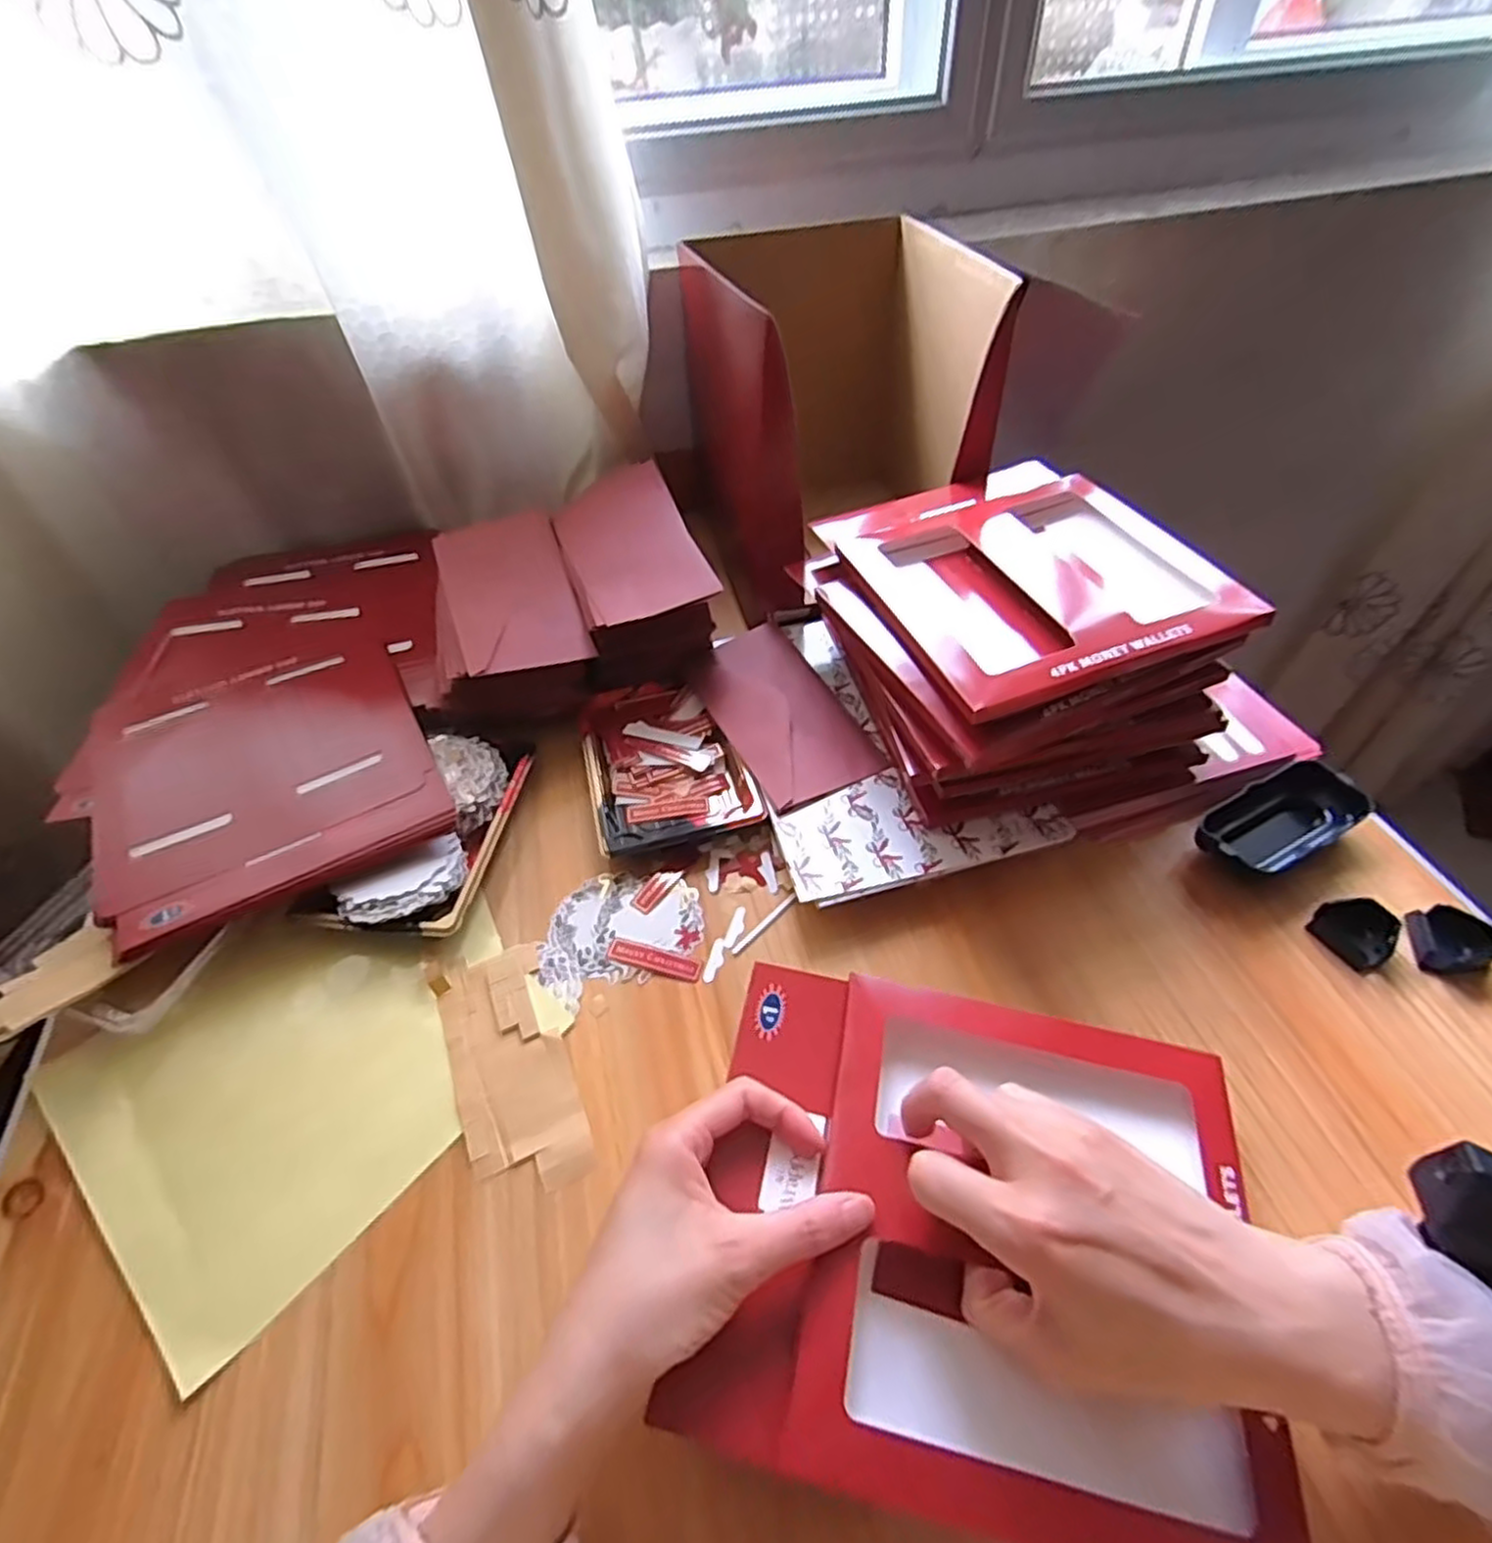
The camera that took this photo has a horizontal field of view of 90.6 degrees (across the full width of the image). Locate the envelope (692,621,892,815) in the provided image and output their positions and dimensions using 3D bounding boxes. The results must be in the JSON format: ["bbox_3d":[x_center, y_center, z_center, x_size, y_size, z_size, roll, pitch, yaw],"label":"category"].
[{"bbox_3d":[0.022,-0.050,0.558,0.090,0.010,0.181,-21,51,-15],"label":"envelope"}]

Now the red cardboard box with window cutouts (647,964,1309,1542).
[{"bbox_3d":[0.099,0.192,0.320,0.227,0.031,0.194,6,47,12],"label":"red cardboard box with window cutouts"}]

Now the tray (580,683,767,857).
[{"bbox_3d":[-0.061,-0.008,0.550,0.109,0.027,0.151,-14,49,-9],"label":"tray"}]

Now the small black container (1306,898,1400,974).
[{"bbox_3d":[0.355,0.091,0.427,0.035,0.015,0.037,-21,51,-15],"label":"small black container"}]

